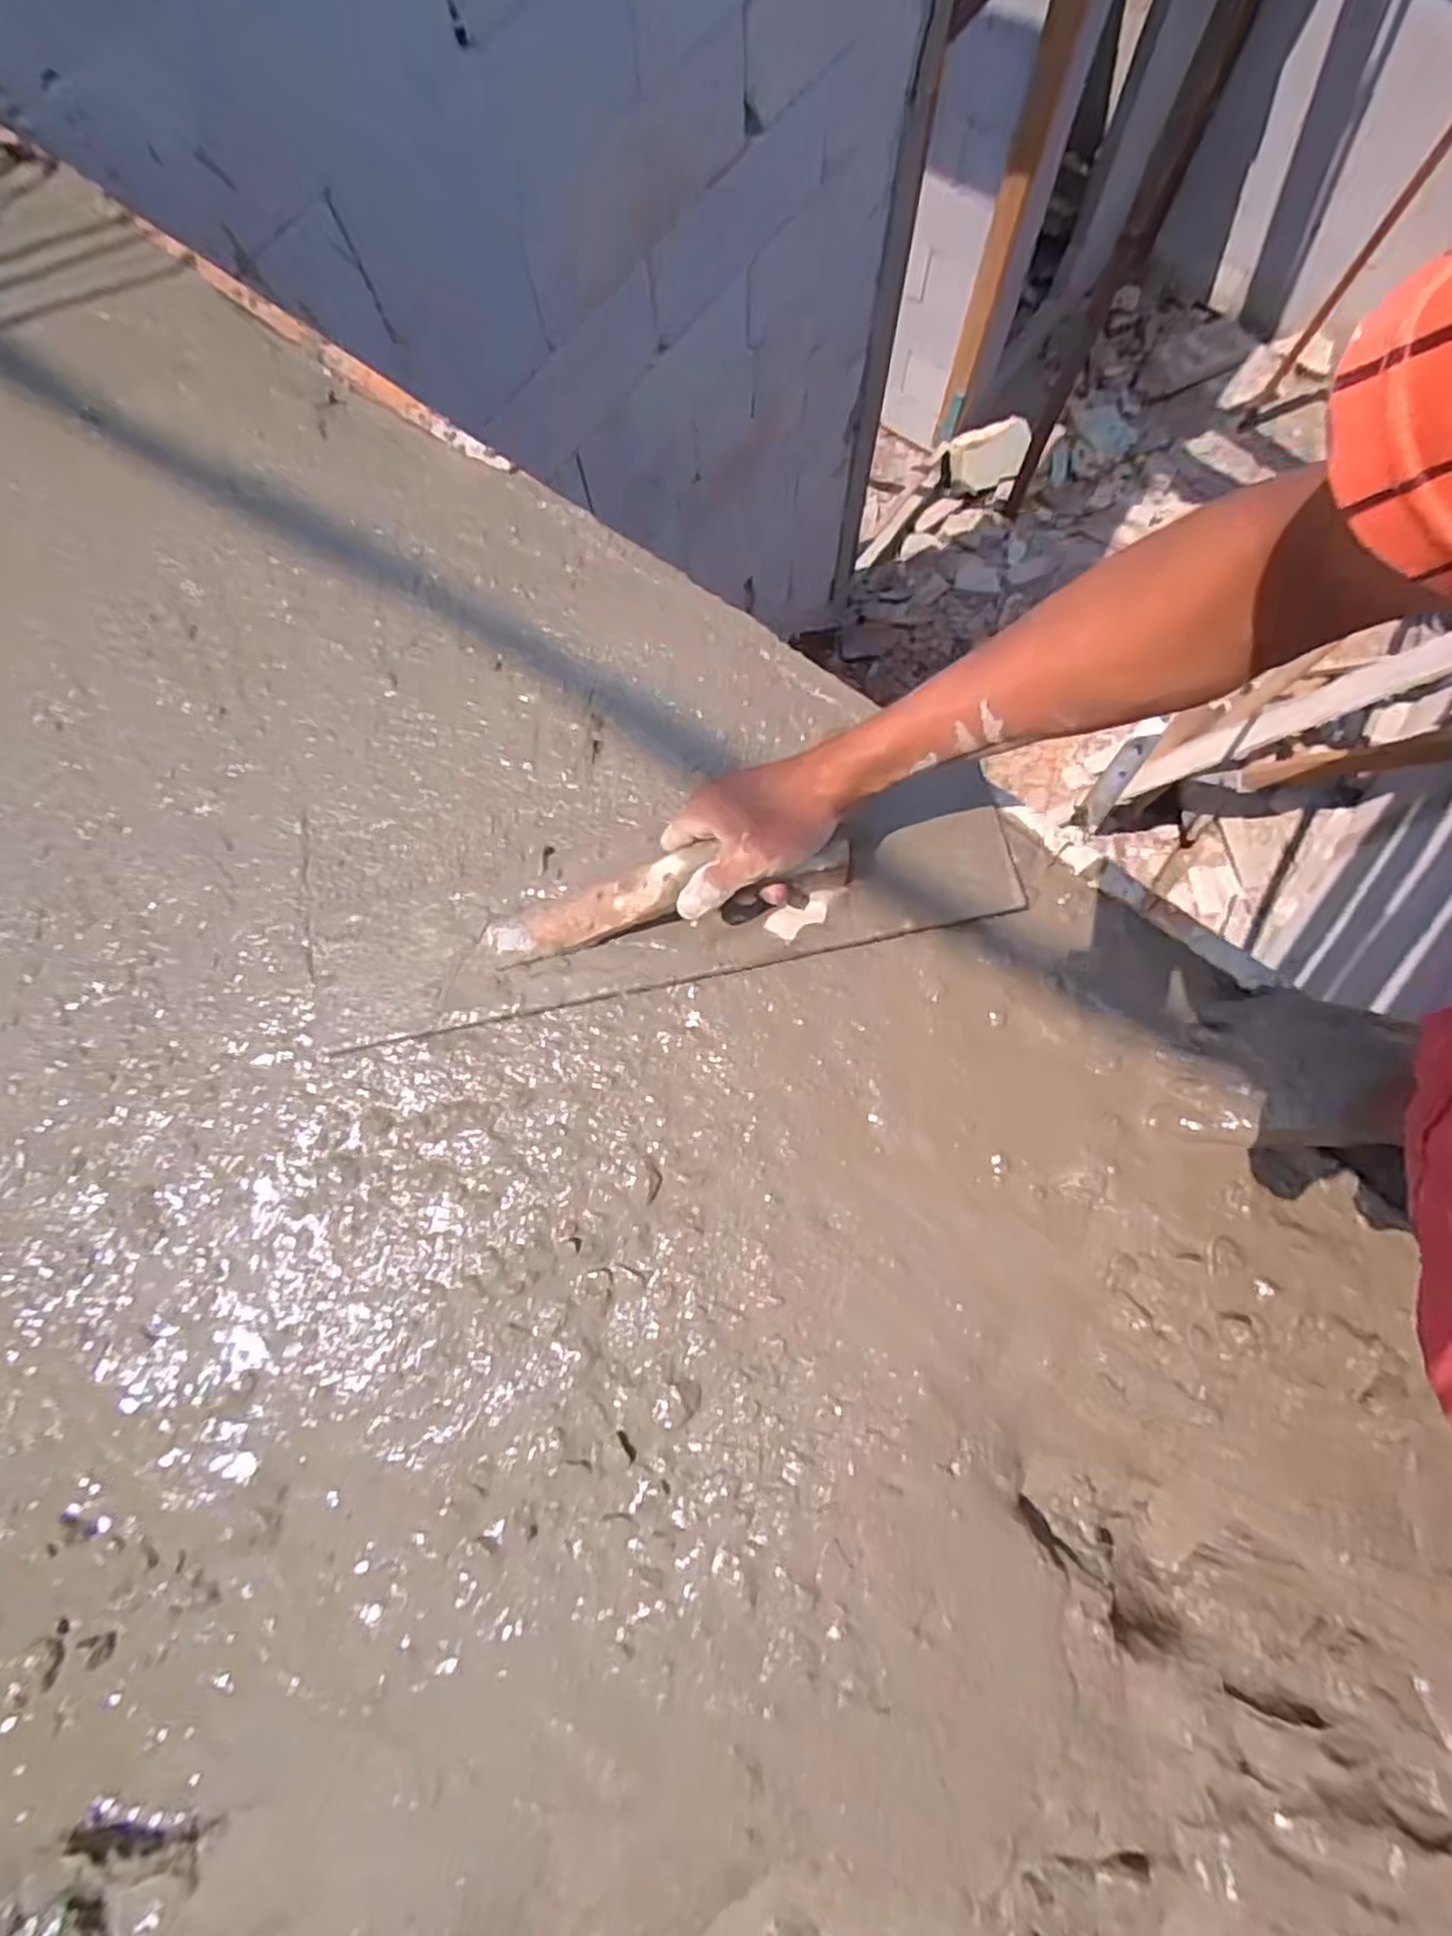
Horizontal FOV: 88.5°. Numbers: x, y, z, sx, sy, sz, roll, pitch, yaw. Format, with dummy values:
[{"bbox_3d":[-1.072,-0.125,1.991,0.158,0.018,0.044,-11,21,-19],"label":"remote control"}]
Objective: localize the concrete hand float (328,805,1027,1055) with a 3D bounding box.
[{"bbox_3d":[-0.040,-0.035,0.491,0.477,0.057,0.084,-12,80,1],"label":"concrete hand float"}]

